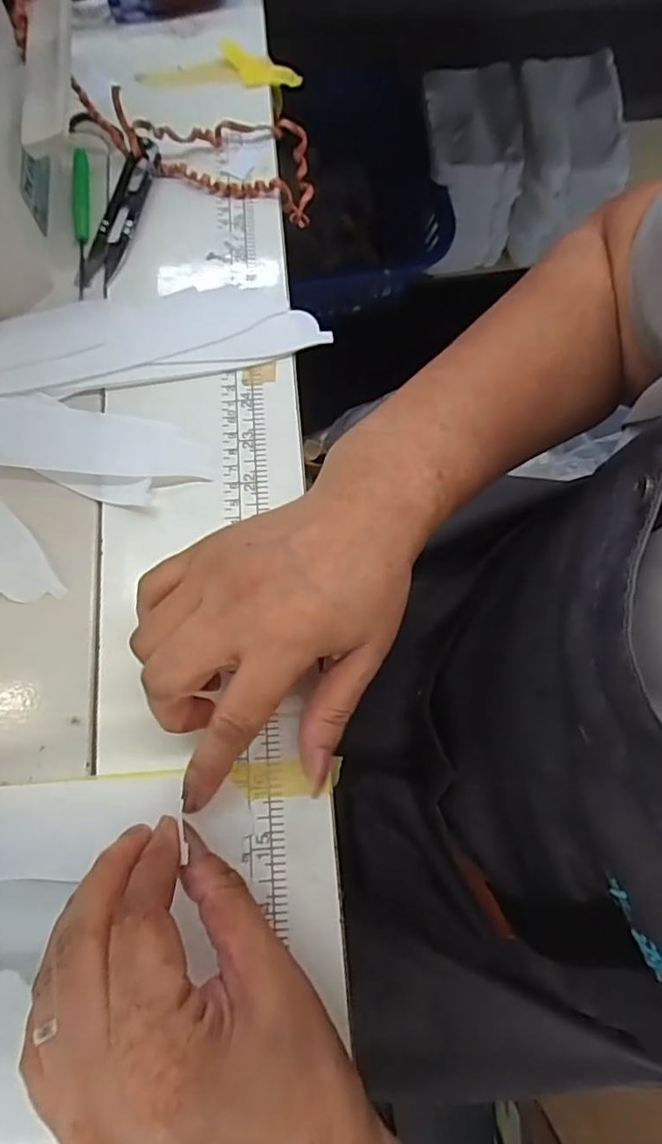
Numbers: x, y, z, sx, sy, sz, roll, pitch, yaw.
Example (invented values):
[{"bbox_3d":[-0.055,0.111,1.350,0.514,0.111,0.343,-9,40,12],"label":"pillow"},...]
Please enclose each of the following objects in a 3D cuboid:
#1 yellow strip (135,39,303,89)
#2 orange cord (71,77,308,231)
[{"bbox_3d":[-0.078,-0.351,0.406,0.111,0.018,0.025,6,73,1],"label":"yellow strip"},{"bbox_3d":[-0.087,-0.272,0.374,0.158,0.040,0.071,8,72,-14],"label":"orange cord"}]

